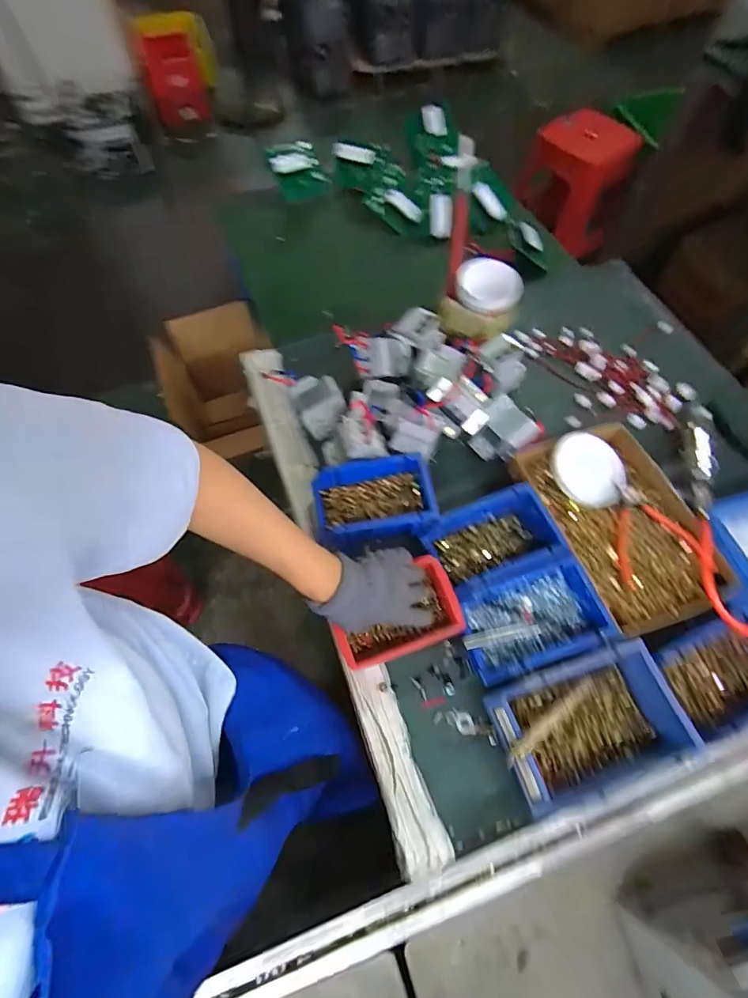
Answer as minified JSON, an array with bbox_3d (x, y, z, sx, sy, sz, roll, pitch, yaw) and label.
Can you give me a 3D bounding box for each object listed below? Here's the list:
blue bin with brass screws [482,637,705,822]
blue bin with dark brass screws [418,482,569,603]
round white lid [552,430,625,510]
[{"bbox_3d":[0.235,0.247,0.487,0.188,0.069,0.133,-17,64,-6],"label":"blue bin with brass screws"},{"bbox_3d":[0.158,0.059,0.589,0.155,0.070,0.107,-20,64,-8],"label":"blue bin with dark brass screws"},{"bbox_3d":[0.296,-0.041,0.619,0.090,0.008,0.105,-17,81,-1],"label":"round white lid"}]

